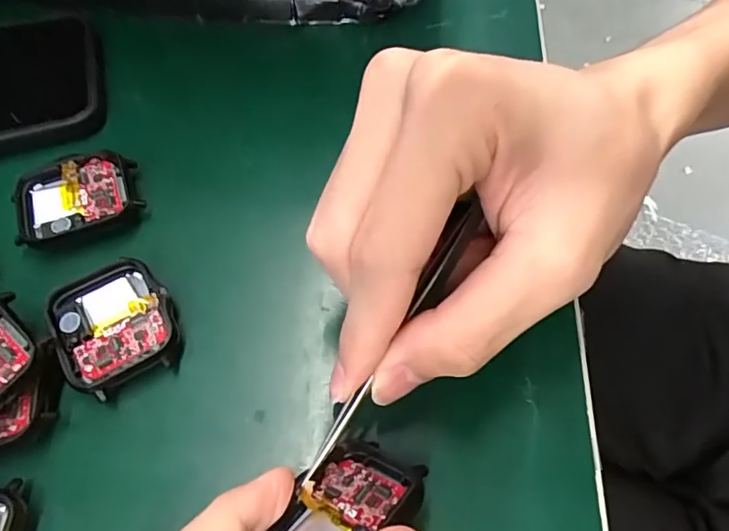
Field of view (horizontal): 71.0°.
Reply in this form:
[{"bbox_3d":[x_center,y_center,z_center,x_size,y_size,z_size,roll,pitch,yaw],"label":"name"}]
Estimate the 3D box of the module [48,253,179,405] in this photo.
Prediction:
[{"bbox_3d":[-0.087,0.022,0.182,0.038,0.014,0.043,-26,64,-12],"label":"module"}]

